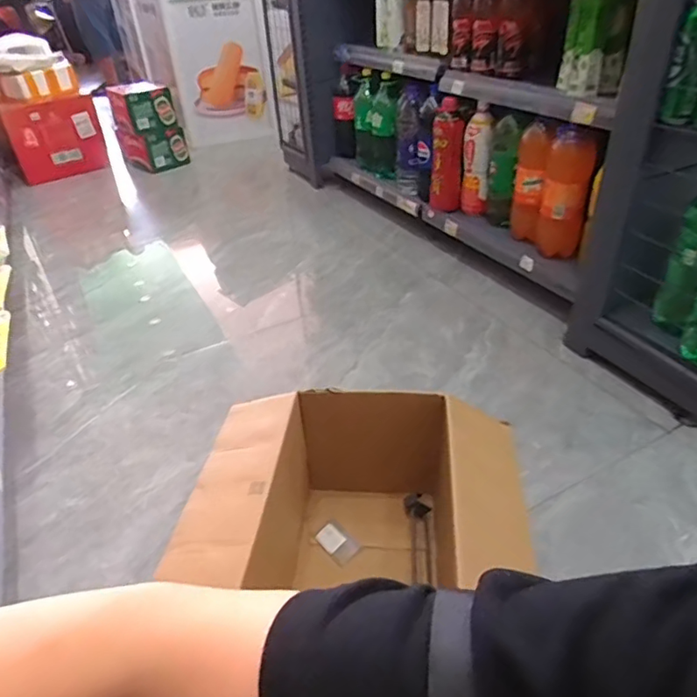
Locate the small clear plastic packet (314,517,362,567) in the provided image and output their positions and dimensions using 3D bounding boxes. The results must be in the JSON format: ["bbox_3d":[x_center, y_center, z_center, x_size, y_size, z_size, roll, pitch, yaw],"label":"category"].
[{"bbox_3d":[-0.016,0.306,0.848,0.046,0.013,0.065,-43,81,-10],"label":"small clear plastic packet"}]

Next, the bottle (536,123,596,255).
[{"bbox_3d":[0.536,-0.374,1.333,0.104,0.330,0.119,9,37,16],"label":"bottle"}]

